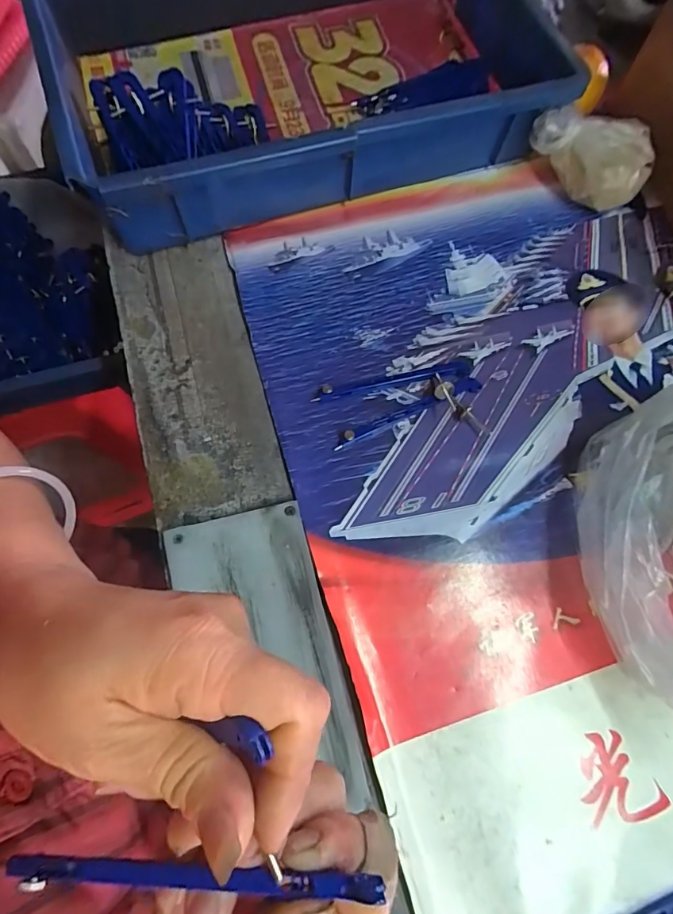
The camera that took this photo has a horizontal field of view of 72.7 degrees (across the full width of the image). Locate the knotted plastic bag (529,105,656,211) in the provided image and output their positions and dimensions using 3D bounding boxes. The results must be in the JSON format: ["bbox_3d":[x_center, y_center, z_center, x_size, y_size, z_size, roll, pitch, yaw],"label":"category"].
[{"bbox_3d":[0.233,-0.272,0.413,0.099,0.060,0.083,43,75,12],"label":"knotted plastic bag"}]

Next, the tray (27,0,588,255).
[{"bbox_3d":[-0.026,-0.382,0.429,0.452,0.079,0.319,-19,73,-8],"label":"tray"}]

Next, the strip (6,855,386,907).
[{"bbox_3d":[-0.048,0.133,0.143,0.116,0.005,0.008,-3,71,7],"label":"strip"}]

